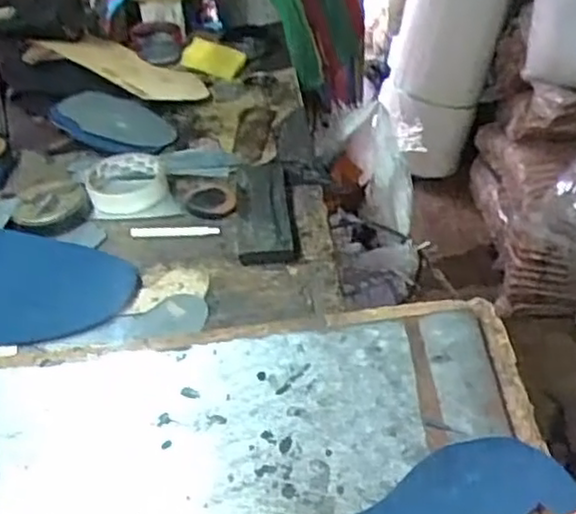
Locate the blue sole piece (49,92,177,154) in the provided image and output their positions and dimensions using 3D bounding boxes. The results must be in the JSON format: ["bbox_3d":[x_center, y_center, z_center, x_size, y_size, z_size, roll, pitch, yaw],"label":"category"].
[{"bbox_3d":[-0.220,-0.170,0.908,0.150,0.015,0.088,12,50,-5],"label":"blue sole piece"}]

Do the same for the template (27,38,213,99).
[{"bbox_3d":[-0.231,-0.258,0.968,0.243,0.021,0.086,21,42,7],"label":"template"}]

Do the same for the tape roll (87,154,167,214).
[{"bbox_3d":[-0.172,-0.077,0.776,0.081,0.029,0.081,-3,39,3],"label":"tape roll"}]

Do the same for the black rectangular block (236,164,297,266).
[{"bbox_3d":[-0.024,-0.052,0.727,0.052,0.023,0.169,-6,39,-1],"label":"black rectangular block"}]

